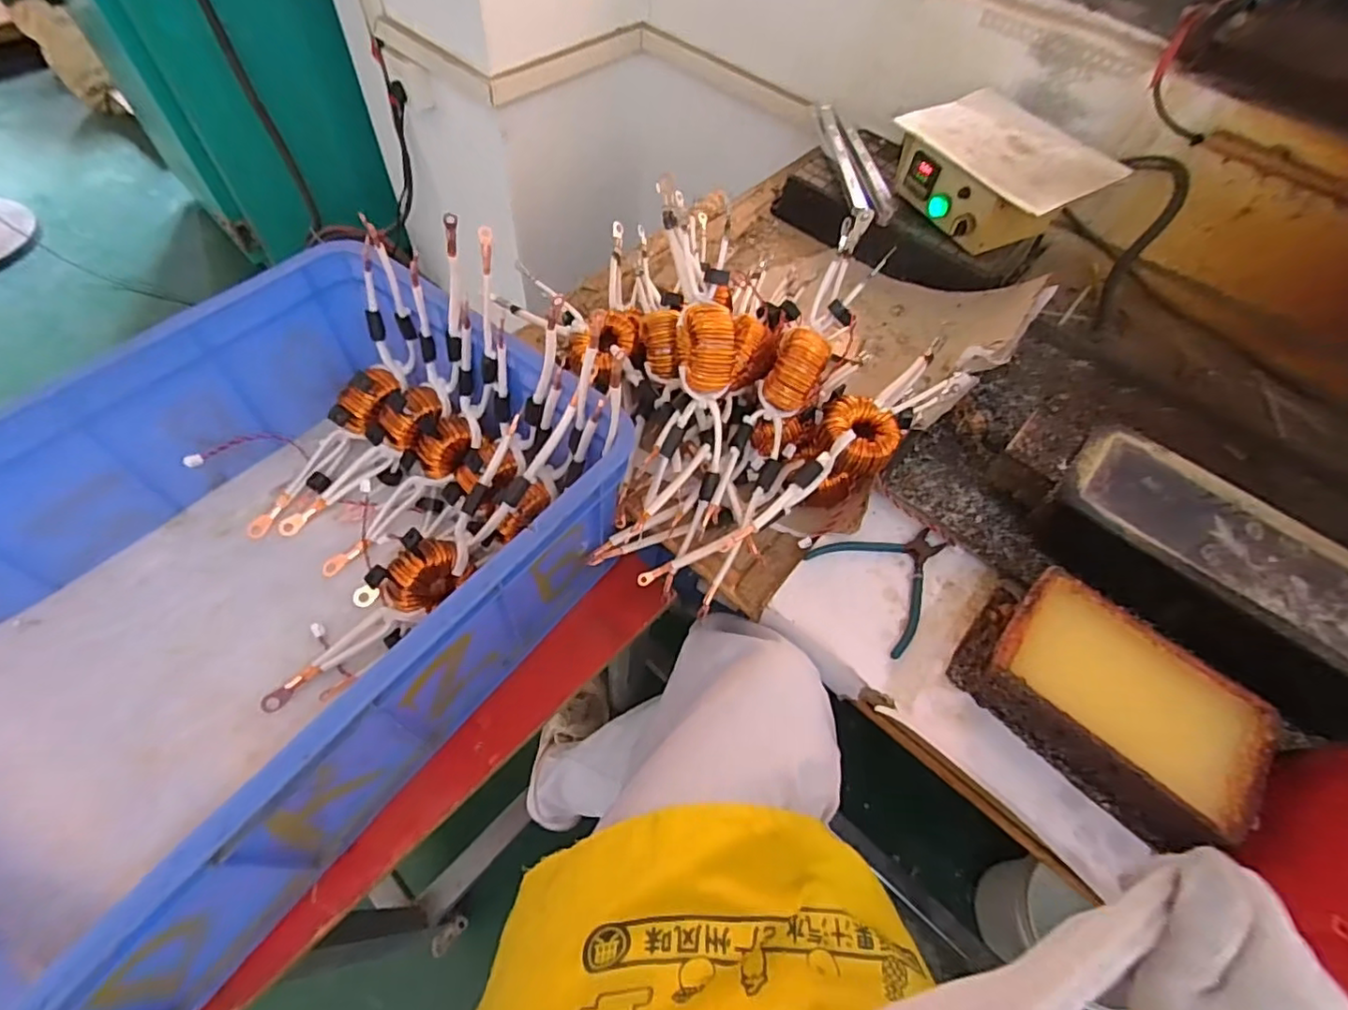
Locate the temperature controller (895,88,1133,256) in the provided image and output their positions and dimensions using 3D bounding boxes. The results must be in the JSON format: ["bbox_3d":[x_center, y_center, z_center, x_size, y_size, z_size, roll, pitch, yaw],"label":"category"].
[{"bbox_3d":[0.464,-0.469,0.866,0.212,0.106,0.249,-26,63,-20],"label":"temperature controller"}]

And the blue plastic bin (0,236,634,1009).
[{"bbox_3d":[-0.379,0.072,0.524,0.417,0.200,0.578,34,61,16],"label":"blue plastic bin"}]

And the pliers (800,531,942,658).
[{"bbox_3d":[0.223,0.066,0.614,0.129,0.008,0.129,-31,65,-22],"label":"pliers"}]

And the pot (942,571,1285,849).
[{"bbox_3d":[0.378,0.170,0.521,0.225,0.071,0.139,41,63,19],"label":"pot"}]

